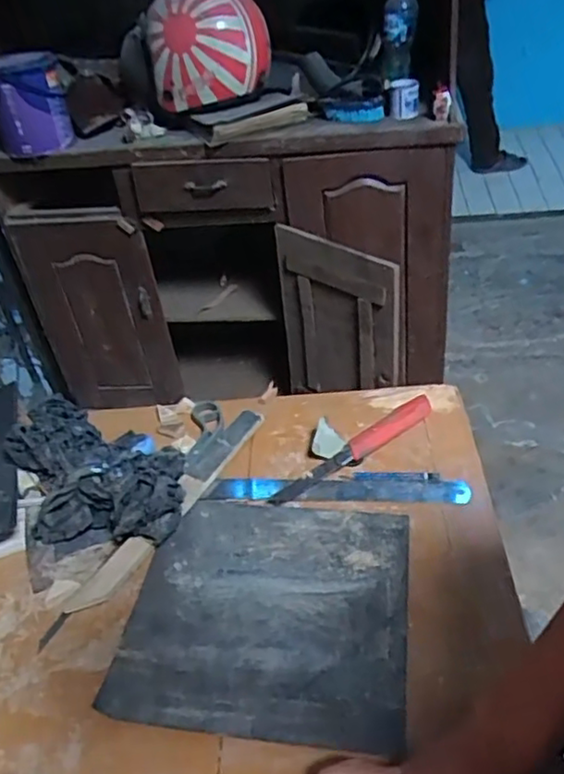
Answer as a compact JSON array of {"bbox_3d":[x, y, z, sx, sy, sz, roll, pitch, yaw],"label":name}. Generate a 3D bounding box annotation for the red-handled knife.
[{"bbox_3d":[0.081,0.066,0.702,0.222,0.017,0.031,-28,44,-25],"label":"red-handled knife"}]

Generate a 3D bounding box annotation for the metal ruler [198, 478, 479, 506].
[{"bbox_3d":[0.055,0.108,0.671,0.269,0.008,0.031,-1,46,8],"label":"metal ruler"}]

